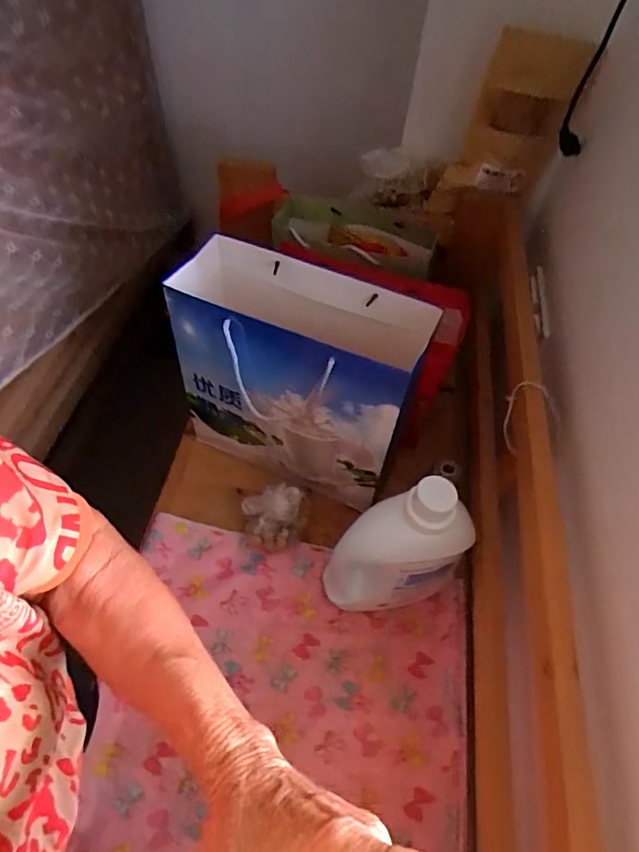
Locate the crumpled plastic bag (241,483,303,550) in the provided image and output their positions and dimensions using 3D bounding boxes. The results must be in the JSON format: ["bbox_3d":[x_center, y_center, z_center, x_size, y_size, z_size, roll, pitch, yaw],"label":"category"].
[{"bbox_3d":[-0.072,0.136,0.776,0.088,0.096,0.062,7,54,1],"label":"crumpled plastic bag"}]

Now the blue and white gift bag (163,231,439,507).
[{"bbox_3d":[-0.039,-0.071,0.773,0.334,0.299,0.145,22,55,12],"label":"blue and white gift bag"}]

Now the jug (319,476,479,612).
[{"bbox_3d":[0.097,0.167,0.671,0.169,0.260,0.081,2,54,-3],"label":"jug"}]

